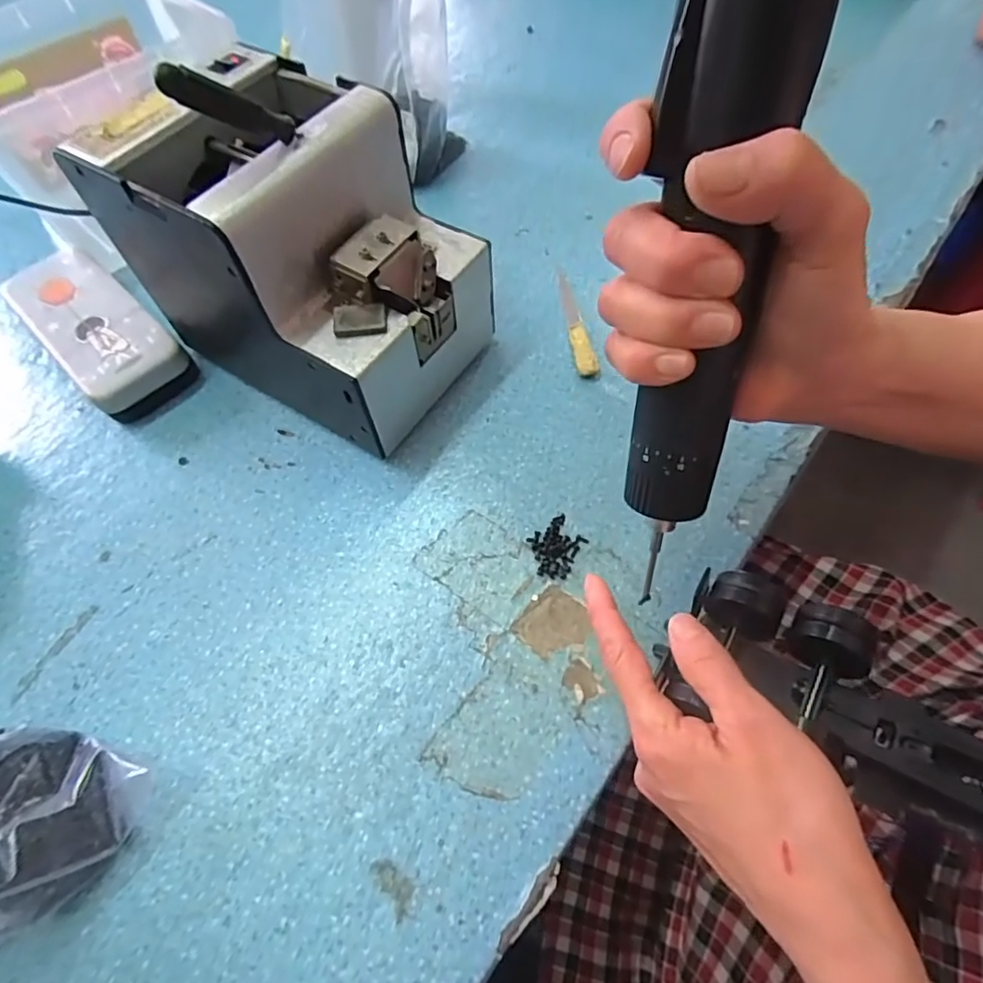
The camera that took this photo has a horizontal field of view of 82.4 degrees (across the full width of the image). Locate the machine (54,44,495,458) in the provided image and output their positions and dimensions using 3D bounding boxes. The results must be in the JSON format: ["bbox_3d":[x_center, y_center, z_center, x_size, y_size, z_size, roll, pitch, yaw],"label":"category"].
[{"bbox_3d":[-0.106,-0.137,0.325,0.174,0.168,0.136,30,66,17],"label":"machine"}]

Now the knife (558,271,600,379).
[{"bbox_3d":[0.059,-0.125,0.408,0.014,0.004,0.108,-9,61,-3],"label":"knife"}]

